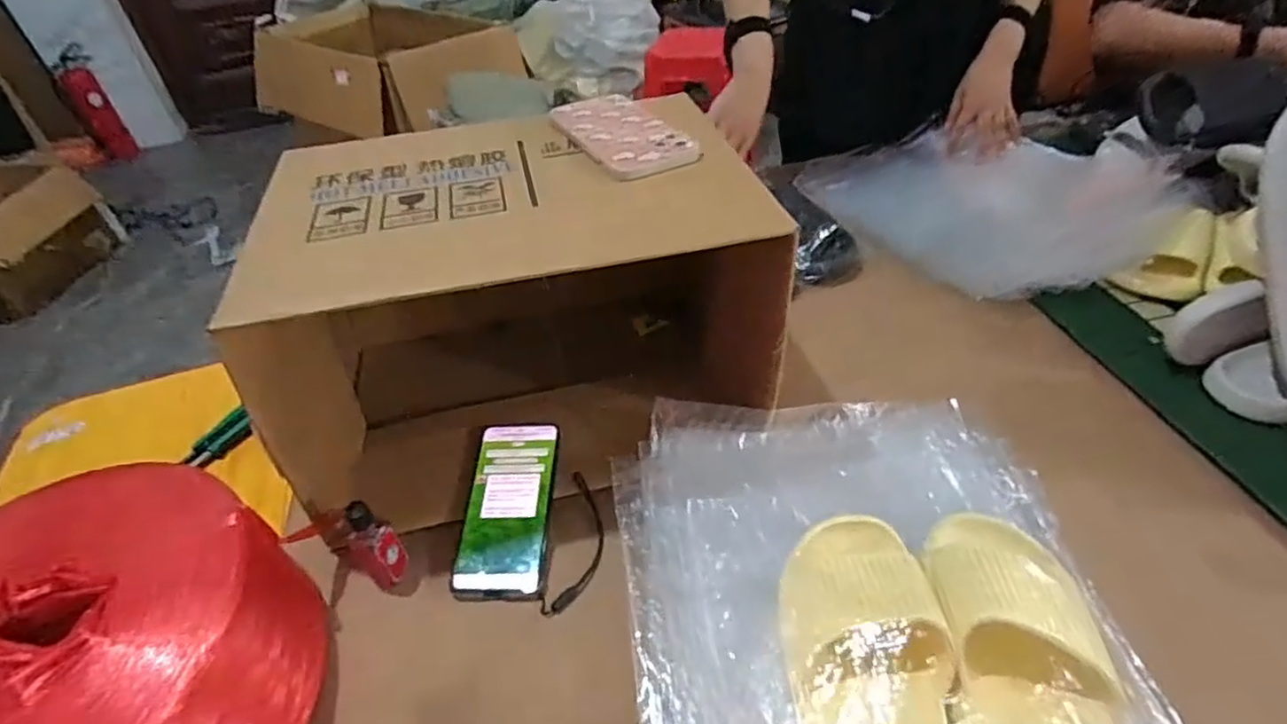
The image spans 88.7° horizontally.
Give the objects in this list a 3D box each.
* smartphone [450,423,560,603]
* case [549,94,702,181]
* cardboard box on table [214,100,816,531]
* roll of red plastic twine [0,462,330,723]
[{"bbox_3d":[-0.118,0.127,0.582,0.074,0.007,0.165,-1,53,3],"label":"smartphone"},{"bbox_3d":[-0.021,-0.208,0.595,0.083,0.008,0.169,-22,44,-17],"label":"case"},{"bbox_3d":[-0.115,-0.060,0.624,0.411,0.255,0.295,-14,43,-8],"label":"cardboard box on table"},{"bbox_3d":[-0.379,0.219,0.447,0.255,0.143,0.232,-3,42,3],"label":"roll of red plastic twine"}]

